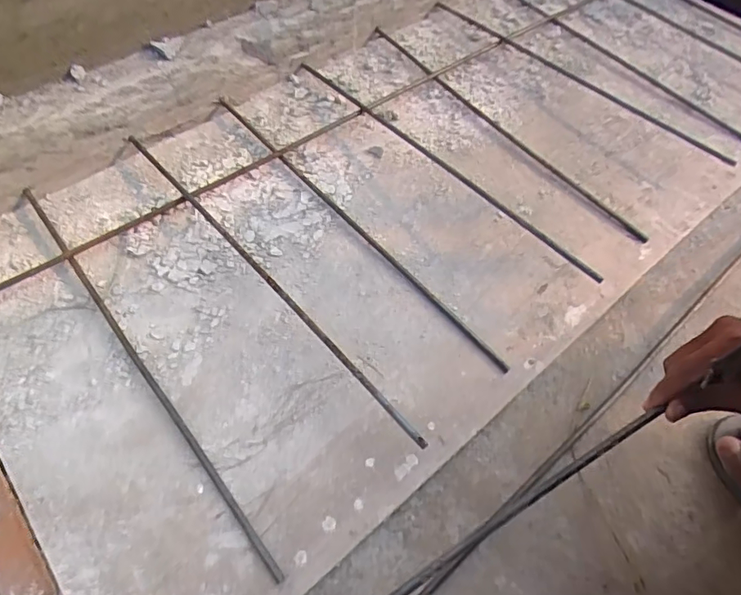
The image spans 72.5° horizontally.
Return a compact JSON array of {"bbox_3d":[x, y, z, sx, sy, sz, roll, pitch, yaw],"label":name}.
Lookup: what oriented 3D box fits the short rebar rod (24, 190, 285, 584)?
[{"bbox_3d":[-0.249,0.056,0.520,0.012,0.011,0.527,-34,67,-21],"label":"short rebar rod"}]

